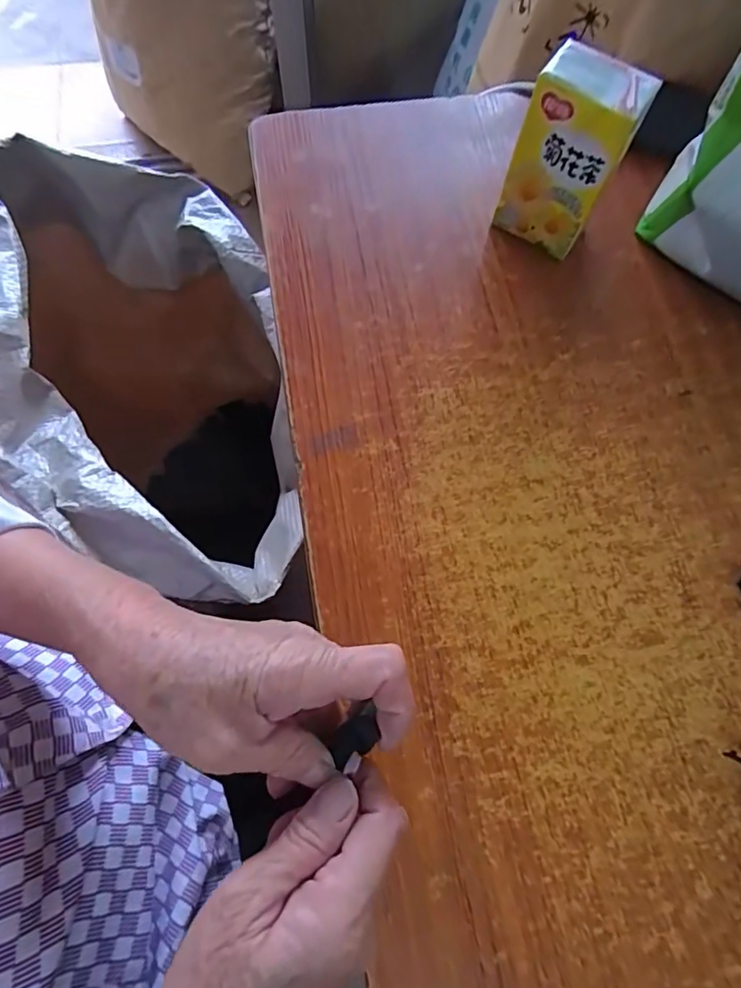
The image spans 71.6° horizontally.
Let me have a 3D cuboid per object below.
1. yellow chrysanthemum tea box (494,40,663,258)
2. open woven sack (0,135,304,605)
[{"bbox_3d":[0.134,-0.228,0.353,0.064,0.114,0.046,29,73,9],"label":"yellow chrysanthemum tea box"},{"bbox_3d":[-0.215,-0.040,0.638,0.298,0.559,0.379,-9,71,-4],"label":"open woven sack"}]

